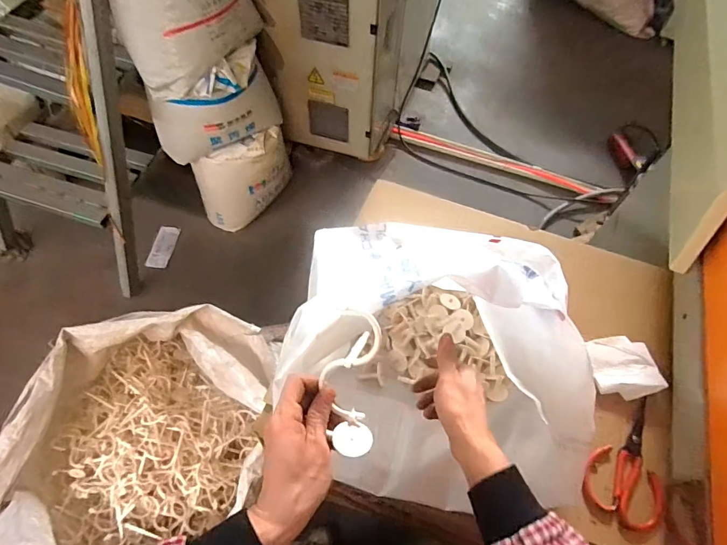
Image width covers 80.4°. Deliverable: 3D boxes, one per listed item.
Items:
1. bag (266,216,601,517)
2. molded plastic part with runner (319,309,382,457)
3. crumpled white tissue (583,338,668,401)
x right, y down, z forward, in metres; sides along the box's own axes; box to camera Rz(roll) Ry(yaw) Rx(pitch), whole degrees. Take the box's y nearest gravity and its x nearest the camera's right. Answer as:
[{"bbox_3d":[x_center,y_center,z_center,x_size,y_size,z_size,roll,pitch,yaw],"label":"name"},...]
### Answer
[{"bbox_3d":[0.112,0.070,0.589,0.389,0.286,0.416,5,60,0],"label":"bag"},{"bbox_3d":[-0.013,0.097,0.398,0.052,0.039,0.129,6,92,1],"label":"molded plastic part with runner"},{"bbox_3d":[0.443,0.158,0.729,0.100,0.032,0.104,-1,60,-3],"label":"crumpled white tissue"}]

